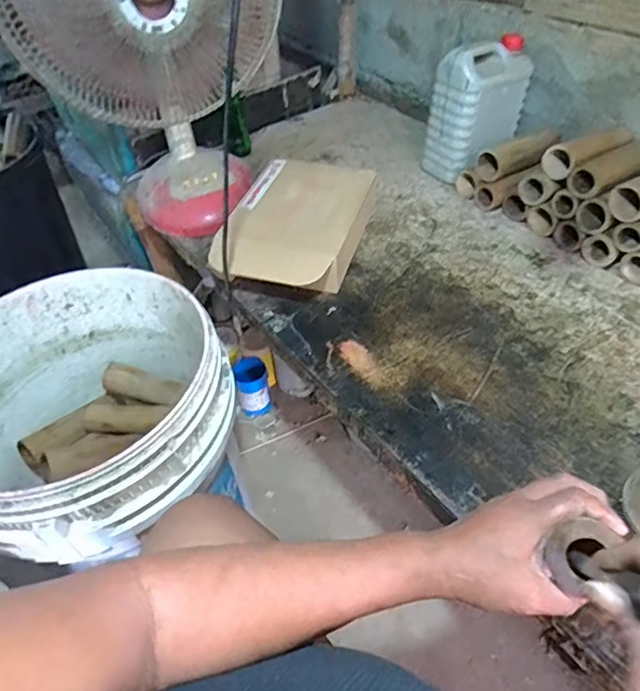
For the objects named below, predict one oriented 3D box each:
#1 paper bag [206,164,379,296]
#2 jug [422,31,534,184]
[{"bbox_3d":[-0.039,-0.196,0.877,0.206,0.075,0.324,11,46,13],"label":"paper bag"},{"bbox_3d":[0.298,-0.450,1.008,0.158,0.234,0.111,-32,52,-26],"label":"jug"}]

